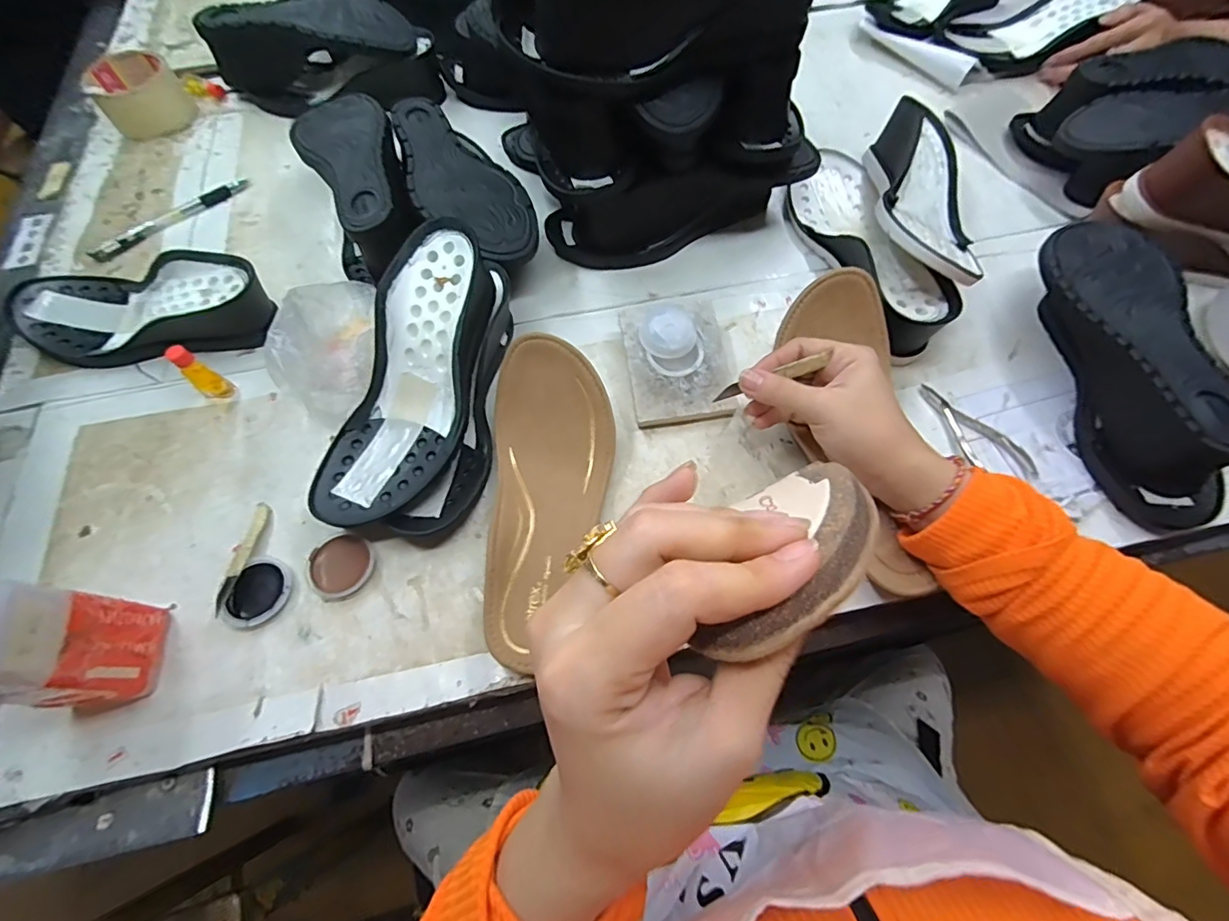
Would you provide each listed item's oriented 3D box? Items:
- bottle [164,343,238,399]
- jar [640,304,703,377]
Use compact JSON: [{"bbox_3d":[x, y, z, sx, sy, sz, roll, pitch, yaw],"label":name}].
[{"bbox_3d":[-0.322,-0.067,0.412,0.022,0.048,0.020,35,69,16],"label":"bottle"},{"bbox_3d":[0.044,-0.095,0.423,0.045,0.021,0.060,-15,70,-14],"label":"jar"}]

